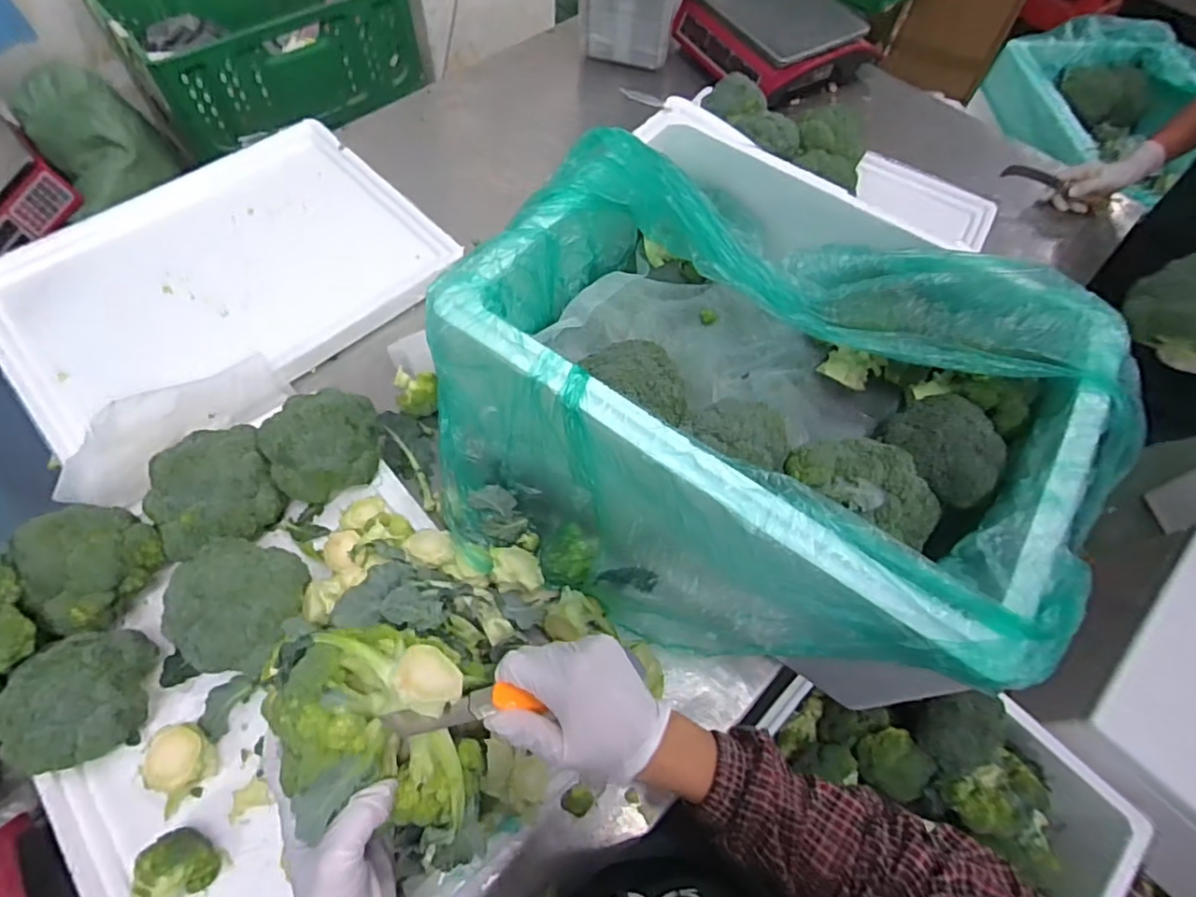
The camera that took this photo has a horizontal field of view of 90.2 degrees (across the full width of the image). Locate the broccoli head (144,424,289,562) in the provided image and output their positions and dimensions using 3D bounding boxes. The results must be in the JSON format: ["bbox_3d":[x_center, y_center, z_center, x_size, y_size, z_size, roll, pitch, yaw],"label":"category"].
[{"bbox_3d":[-0.404,0.048,0.626,0.116,0.075,0.117,1,62,-3],"label":"broccoli head"}]

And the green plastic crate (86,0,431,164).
[{"bbox_3d":[-0.762,-0.952,1.390,0.593,0.224,0.408,-39,71,-21],"label":"green plastic crate"}]

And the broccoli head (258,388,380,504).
[{"bbox_3d":[-0.304,-0.009,0.659,0.120,0.090,0.104,-22,65,-14],"label":"broccoli head"}]

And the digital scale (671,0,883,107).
[{"bbox_3d":[0.334,-0.803,1.145,0.284,0.098,0.315,-27,67,-16],"label":"digital scale"}]

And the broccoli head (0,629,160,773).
[{"bbox_3d":[-0.468,0.222,0.533,0.104,0.081,0.107,1,62,-3],"label":"broccoli head"}]

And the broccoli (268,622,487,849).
[{"bbox_3d":[-0.133,0.168,0.372,0.118,0.068,0.118,-5,62,-6],"label":"broccoli"}]

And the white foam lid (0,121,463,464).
[{"bbox_3d":[-0.542,-0.256,0.861,0.549,0.033,0.435,-38,70,-21],"label":"white foam lid"}]

